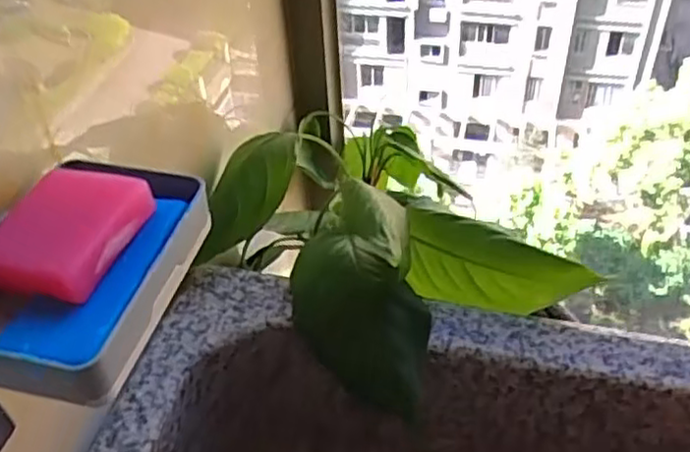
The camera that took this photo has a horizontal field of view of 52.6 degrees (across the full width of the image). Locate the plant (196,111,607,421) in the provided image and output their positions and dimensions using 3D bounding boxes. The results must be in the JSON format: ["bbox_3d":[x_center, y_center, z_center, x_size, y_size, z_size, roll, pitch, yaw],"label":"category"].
[{"bbox_3d":[0.017,0.019,0.542,0.269,0.115,0.147,30,52,30],"label":"plant"}]

